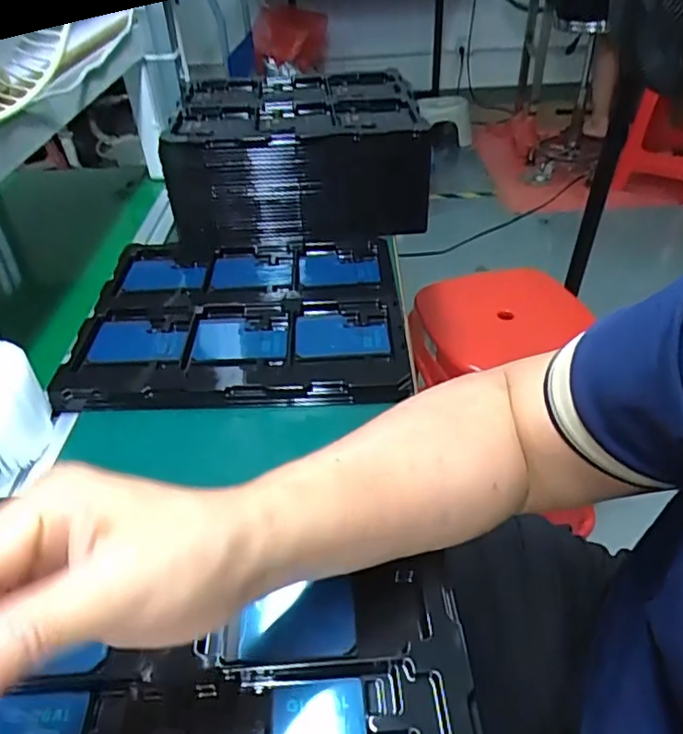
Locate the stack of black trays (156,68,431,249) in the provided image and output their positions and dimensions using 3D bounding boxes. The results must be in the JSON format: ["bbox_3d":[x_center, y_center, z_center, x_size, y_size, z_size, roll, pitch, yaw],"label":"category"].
[{"bbox_3d":[-0.061,-0.294,0.805,0.321,0.123,0.311,-4,40,-4],"label":"stack of black trays"}]

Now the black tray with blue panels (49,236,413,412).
[{"bbox_3d":[-0.098,-0.059,0.626,0.314,0.031,0.285,-1,40,-1],"label":"black tray with blue panels"}]

